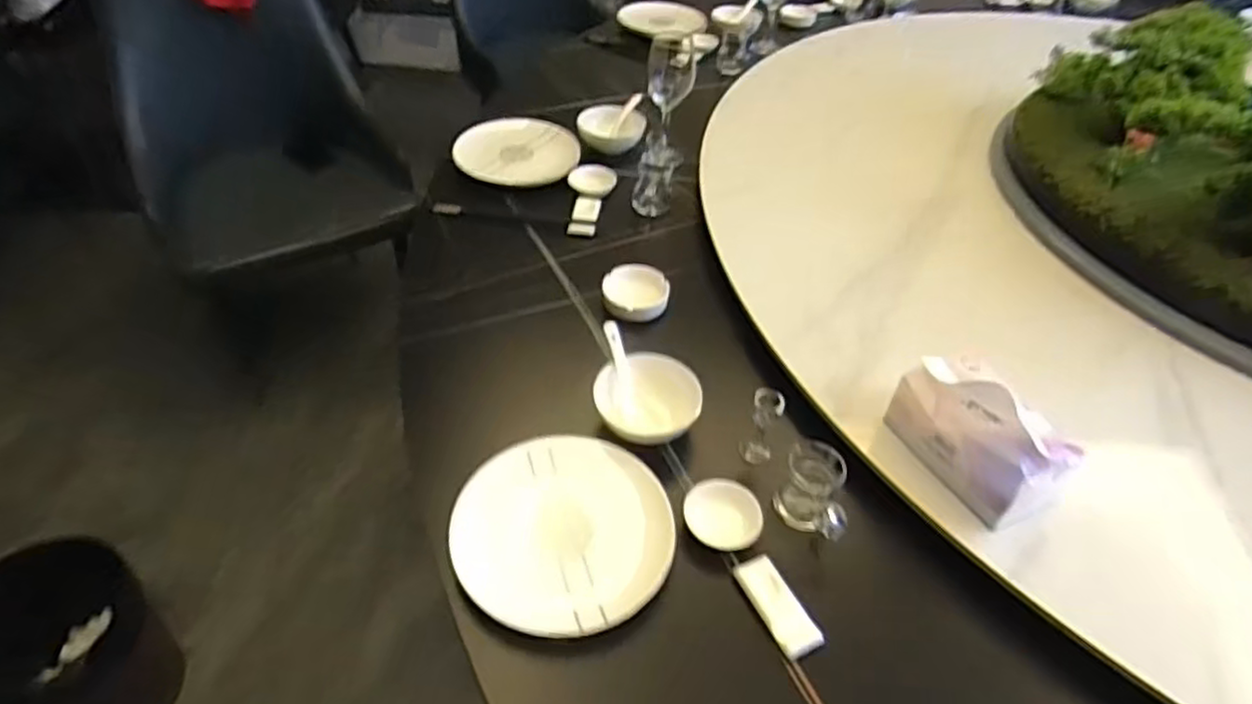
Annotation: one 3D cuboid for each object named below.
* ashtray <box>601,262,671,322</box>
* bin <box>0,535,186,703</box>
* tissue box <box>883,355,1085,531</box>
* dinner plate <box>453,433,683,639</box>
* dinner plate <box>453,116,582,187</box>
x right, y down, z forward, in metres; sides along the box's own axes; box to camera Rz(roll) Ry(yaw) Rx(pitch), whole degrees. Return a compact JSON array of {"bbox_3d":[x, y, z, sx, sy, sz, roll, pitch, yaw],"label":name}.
[{"bbox_3d":[0.012,-0.076,0.907,0.085,0.032,0.088,3,44,-3],"label":"ashtray"},{"bbox_3d":[-0.908,0.489,1.137,0.231,0.318,0.272,27,48,21],"label":"bin"},{"bbox_3d":[0.340,0.071,0.675,0.091,0.102,0.157,-19,49,-23],"label":"tissue box"},{"bbox_3d":[-0.059,0.159,0.644,0.191,0.017,0.197,3,44,-3],"label":"dinner plate"},{"bbox_3d":[-0.175,-0.327,1.139,0.192,0.030,0.170,-2,44,-8],"label":"dinner plate"}]

